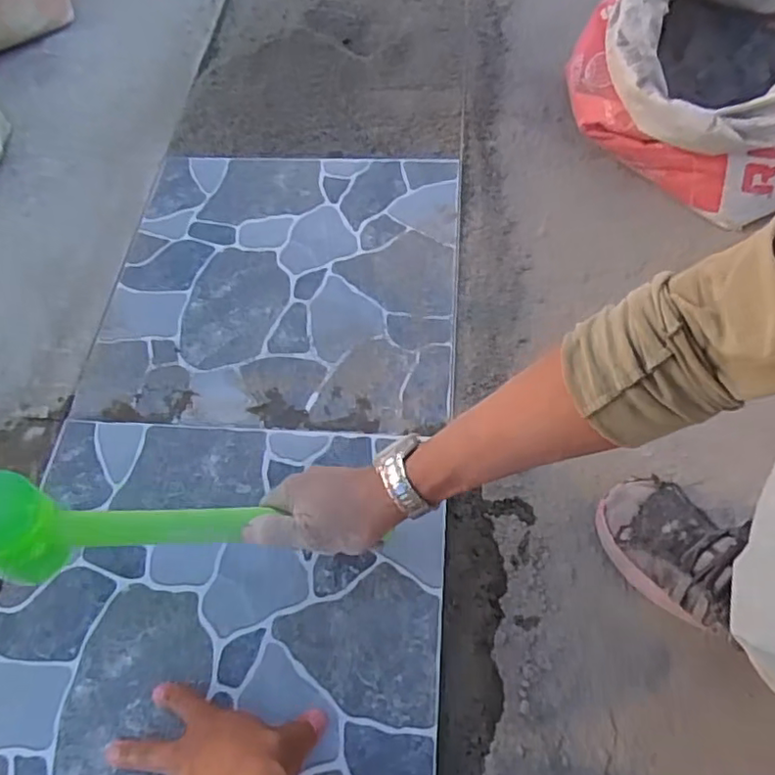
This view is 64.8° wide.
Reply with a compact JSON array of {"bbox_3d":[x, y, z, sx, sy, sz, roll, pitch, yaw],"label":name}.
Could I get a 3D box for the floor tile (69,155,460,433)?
[{"bbox_3d":[-0.122,-0.132,0.723,0.393,0.014,0.391,3,62,4],"label":"floor tile"}]

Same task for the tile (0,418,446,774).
[{"bbox_3d":[-0.156,0.215,0.527,0.393,0.014,0.395,3,62,4],"label":"tile"}]

